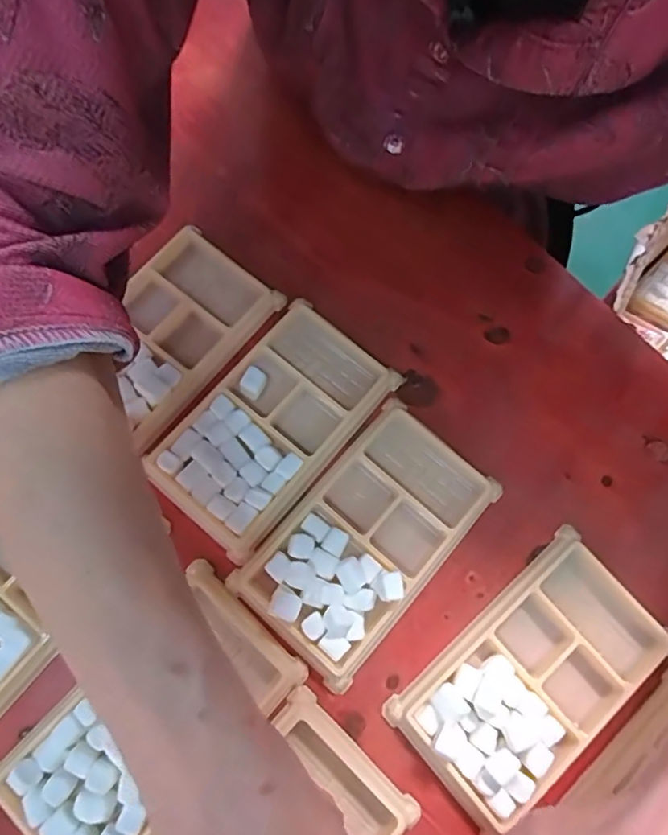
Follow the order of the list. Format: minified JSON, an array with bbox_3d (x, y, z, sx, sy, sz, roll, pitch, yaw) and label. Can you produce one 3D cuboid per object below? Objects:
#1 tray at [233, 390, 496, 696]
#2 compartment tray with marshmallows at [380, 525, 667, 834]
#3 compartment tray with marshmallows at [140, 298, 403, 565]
[{"bbox_3d":[0.018,0.060,0.287,0.076,0.021,0.134,41,77,9],"label":"tray"},{"bbox_3d":[0.100,0.127,0.272,0.134,0.019,0.071,-39,79,-12],"label":"compartment tray with marshmallows"},{"bbox_3d":[-0.034,0.002,0.305,0.074,0.011,0.133,39,76,8],"label":"compartment tray with marshmallows"}]

